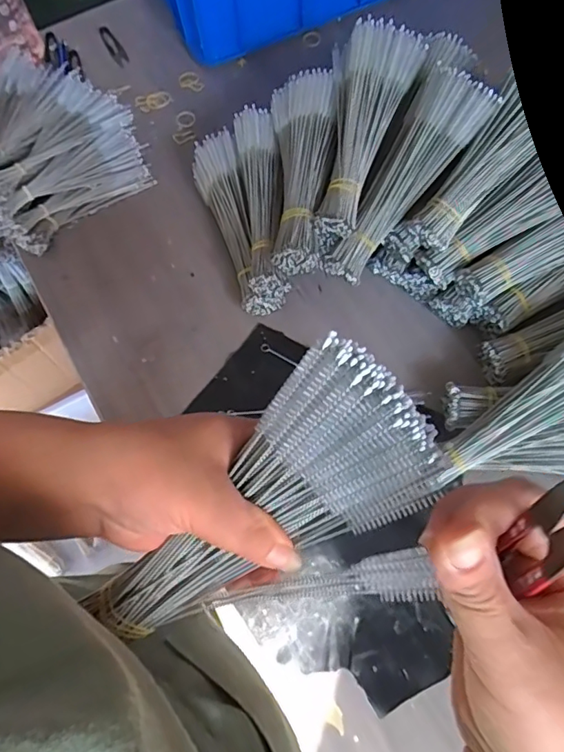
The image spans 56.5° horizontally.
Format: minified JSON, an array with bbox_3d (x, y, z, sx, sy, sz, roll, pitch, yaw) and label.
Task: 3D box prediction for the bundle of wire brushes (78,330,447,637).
[{"bbox_3d":[-0.016,0.073,0.261,0.201,0.037,0.073,-41,68,19],"label":"bundle of wire brushes"}]

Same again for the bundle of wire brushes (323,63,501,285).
[{"bbox_3d":[0.131,-0.218,0.587,0.087,0.035,0.242,39,103,17],"label":"bundle of wire brushes"}]

